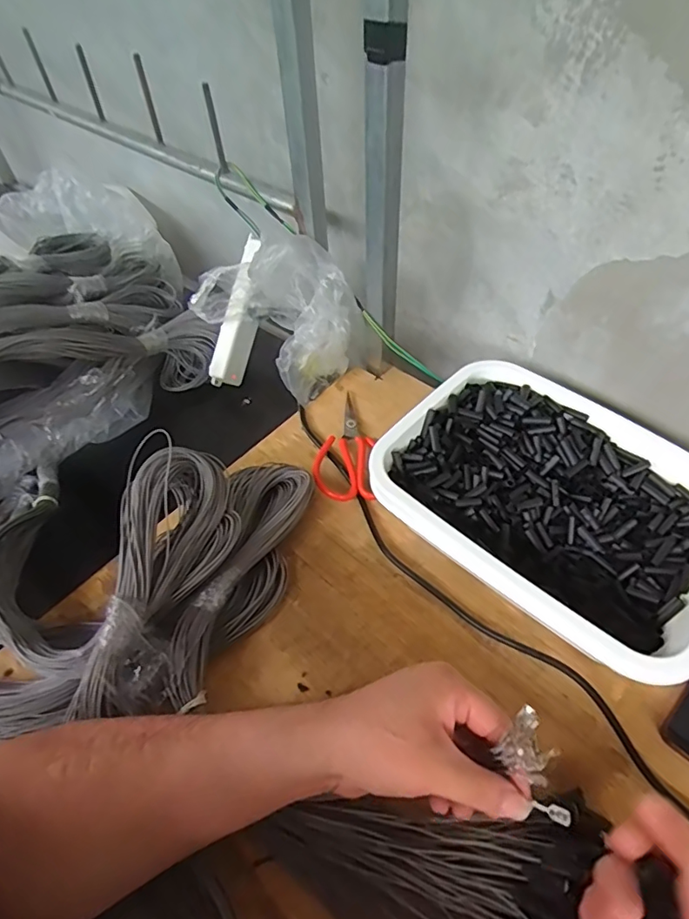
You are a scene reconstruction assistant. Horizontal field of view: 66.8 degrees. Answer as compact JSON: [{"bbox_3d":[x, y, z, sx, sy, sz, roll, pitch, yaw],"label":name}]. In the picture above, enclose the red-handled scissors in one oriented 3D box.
[{"bbox_3d":[0.003,-0.017,0.582,0.067,0.014,0.145,1,51,5],"label":"red-handled scissors"}]

